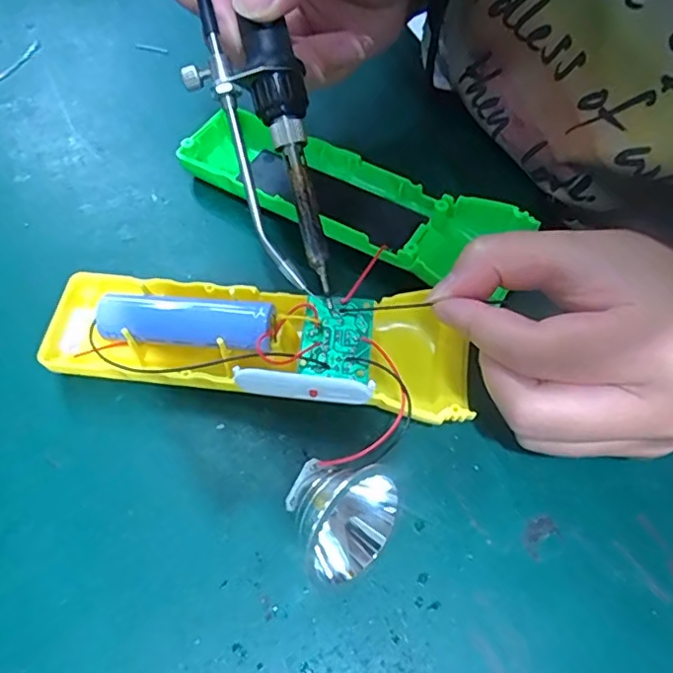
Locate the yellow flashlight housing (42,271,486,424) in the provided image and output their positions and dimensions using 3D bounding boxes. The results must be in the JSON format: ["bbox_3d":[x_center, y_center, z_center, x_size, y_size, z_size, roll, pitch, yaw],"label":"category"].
[{"bbox_3d":[-0.030,0.001,0.222,0.164,0.037,0.048,9,60,3],"label":"yellow flashlight housing"}]

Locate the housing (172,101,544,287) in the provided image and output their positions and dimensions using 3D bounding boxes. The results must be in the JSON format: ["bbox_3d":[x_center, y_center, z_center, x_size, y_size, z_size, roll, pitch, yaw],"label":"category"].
[{"bbox_3d":[0.001,-0.064,0.264,0.158,0.025,0.049,29,63,14],"label":"housing"}]

